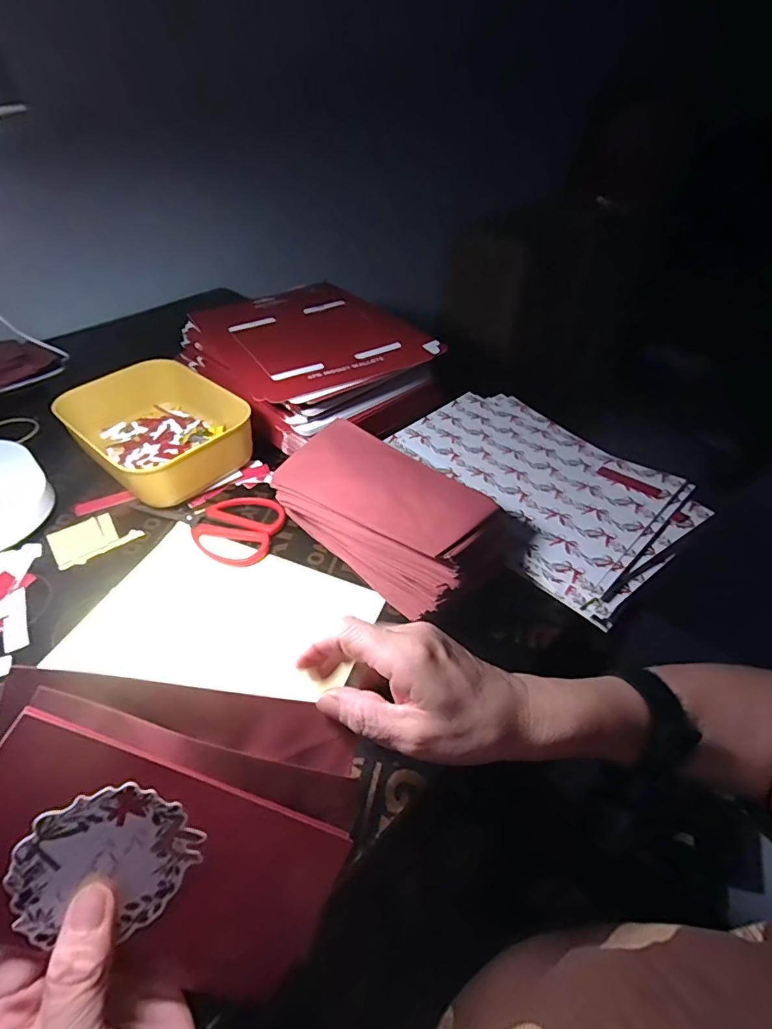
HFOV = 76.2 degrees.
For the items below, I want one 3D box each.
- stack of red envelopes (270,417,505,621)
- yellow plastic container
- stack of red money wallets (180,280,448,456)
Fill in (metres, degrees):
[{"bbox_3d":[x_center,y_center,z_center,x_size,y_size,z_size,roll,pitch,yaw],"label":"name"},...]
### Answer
[{"bbox_3d":[-0.003,-0.003,0.423,0.182,0.062,0.101,31,52,26],"label":"stack of red envelopes"},{"bbox_3d":[-0.244,-0.092,0.530,0.127,0.050,0.197,-34,54,-28],"label":"yellow plastic container"},{"bbox_3d":[-0.098,-0.195,0.607,0.213,0.069,0.269,-31,53,-26],"label":"stack of red money wallets"}]

